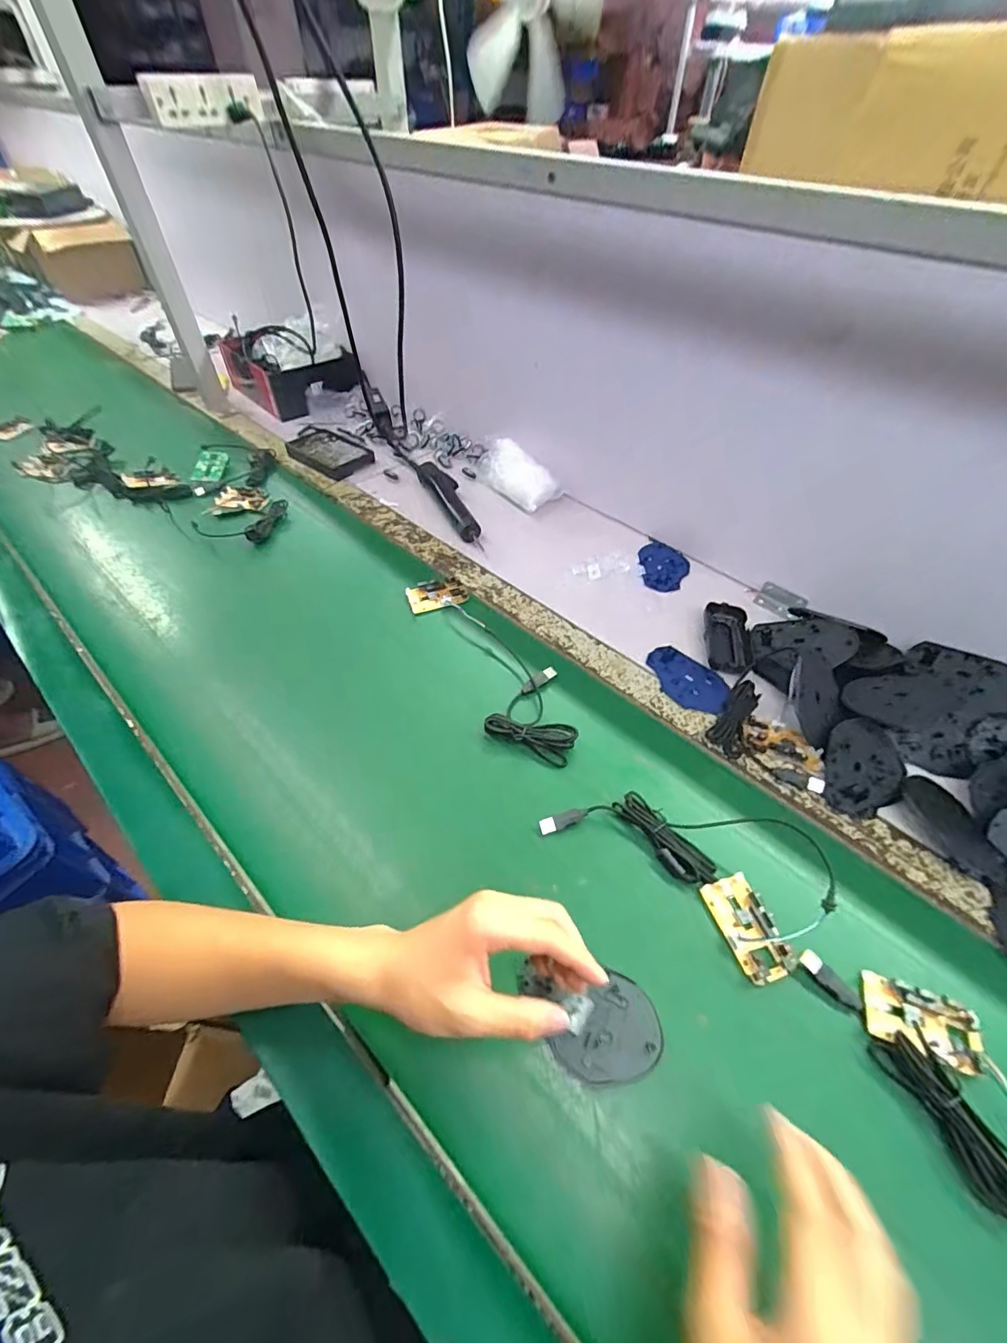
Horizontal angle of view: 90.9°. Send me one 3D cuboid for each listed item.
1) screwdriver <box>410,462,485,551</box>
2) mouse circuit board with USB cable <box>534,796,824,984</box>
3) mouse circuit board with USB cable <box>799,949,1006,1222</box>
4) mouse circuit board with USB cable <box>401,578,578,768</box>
[{"bbox_3d":[-0.083,-0.271,0.788,0.045,0.029,0.229,-20,52,-16],"label":"screwdriver"},{"bbox_3d":[0.167,0.162,0.451,0.236,0.015,0.135,26,56,16],"label":"mouse circuit board with USB cable"},{"bbox_3d":[0.319,0.280,0.353,0.081,0.028,0.183,-21,57,-18],"label":"mouse circuit board with USB cable"},{"bbox_3d":[-0.017,-0.022,0.592,0.099,0.022,0.312,-23,58,-19],"label":"mouse circuit board with USB cable"}]

